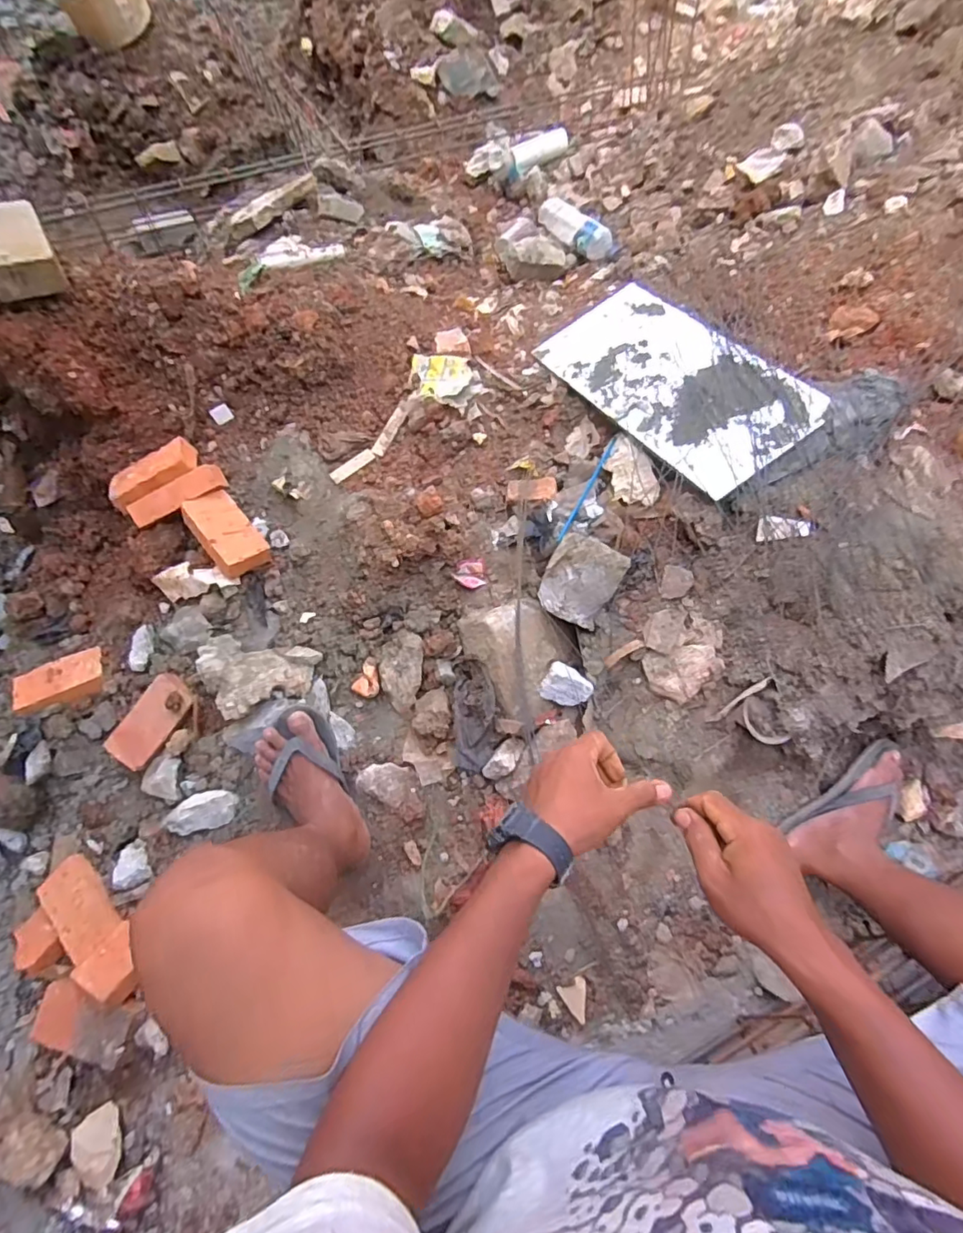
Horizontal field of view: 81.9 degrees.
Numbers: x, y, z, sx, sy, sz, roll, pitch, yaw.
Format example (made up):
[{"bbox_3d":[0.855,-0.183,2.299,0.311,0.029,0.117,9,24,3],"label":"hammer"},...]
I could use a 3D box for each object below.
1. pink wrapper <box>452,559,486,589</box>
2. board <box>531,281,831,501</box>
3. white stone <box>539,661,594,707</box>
[{"bbox_3d":[-0.020,-0.069,0.910,0.050,0.011,0.047,-4,79,1],"label":"pink wrapper"},{"bbox_3d":[0.319,-0.414,0.953,0.246,0.013,0.497,-32,57,-2],"label":"board"},{"bbox_3d":[0.135,0.104,0.881,0.080,0.044,0.061,5,59,5],"label":"white stone"}]

